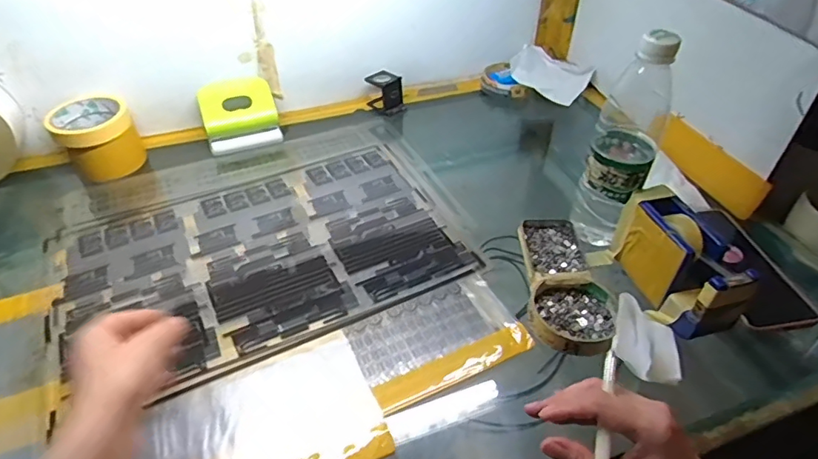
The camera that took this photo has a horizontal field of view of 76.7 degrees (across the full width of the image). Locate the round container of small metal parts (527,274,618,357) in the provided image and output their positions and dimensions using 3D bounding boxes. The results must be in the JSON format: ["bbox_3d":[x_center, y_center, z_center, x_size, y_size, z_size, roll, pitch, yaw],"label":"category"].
[{"bbox_3d":[0.156,0.080,0.497,0.080,0.016,0.086,0,42,0],"label":"round container of small metal parts"}]

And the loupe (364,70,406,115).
[{"bbox_3d":[-0.035,-0.210,0.793,0.043,0.049,0.053,-29,50,-29],"label":"loupe"}]

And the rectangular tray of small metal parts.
[{"bbox_3d":[0.155,0.021,0.557,0.064,0.018,0.091,0,42,0],"label":"rectangular tray of small metal parts"}]

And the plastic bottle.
[{"bbox_3d":[0.215,-0.086,0.517,0.062,0.215,0.070,21,46,22],"label":"plastic bottle"}]

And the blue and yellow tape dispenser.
[{"bbox_3d":[0.257,0.029,0.493,0.057,0.079,0.135,-7,43,-8],"label":"blue and yellow tape dispenser"}]

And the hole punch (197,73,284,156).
[{"bbox_3d":[-0.238,-0.163,0.727,0.101,0.076,0.063,-18,45,-19],"label":"hole punch"}]

